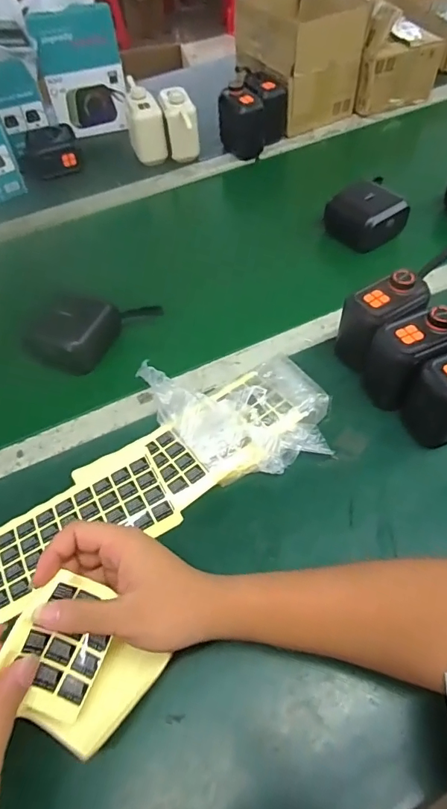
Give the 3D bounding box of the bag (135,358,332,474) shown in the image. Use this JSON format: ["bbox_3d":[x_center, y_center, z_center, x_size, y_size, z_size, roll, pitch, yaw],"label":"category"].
[{"bbox_3d":[0.014,0.009,0.490,0.182,0.023,0.131,-9,54,-2],"label":"bag"}]

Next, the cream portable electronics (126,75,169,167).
[{"bbox_3d":[-0.136,-0.494,0.824,0.060,0.109,0.088,-11,54,-4],"label":"cream portable electronics"}]

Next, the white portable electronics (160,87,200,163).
[{"bbox_3d":[-0.072,-0.476,0.805,0.055,0.100,0.085,-7,54,-1],"label":"white portable electronics"}]

